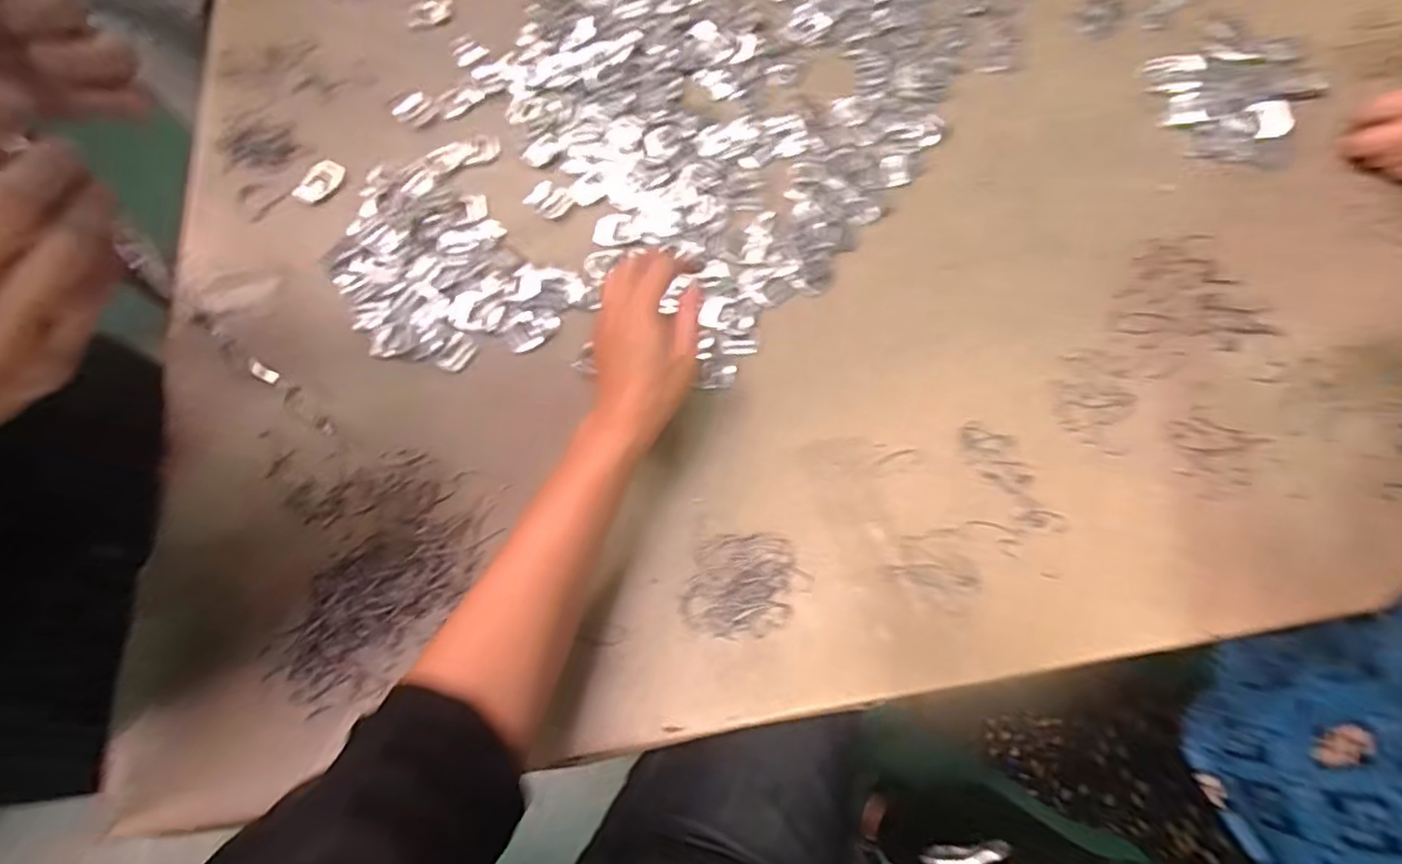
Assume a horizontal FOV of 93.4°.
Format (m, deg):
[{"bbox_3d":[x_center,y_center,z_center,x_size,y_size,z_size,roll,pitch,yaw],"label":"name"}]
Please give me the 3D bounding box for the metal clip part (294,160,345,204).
[{"bbox_3d":[-0.340,-0.224,0.593,0.032,0.008,0.047,22,70,11],"label":"metal clip part"}]

